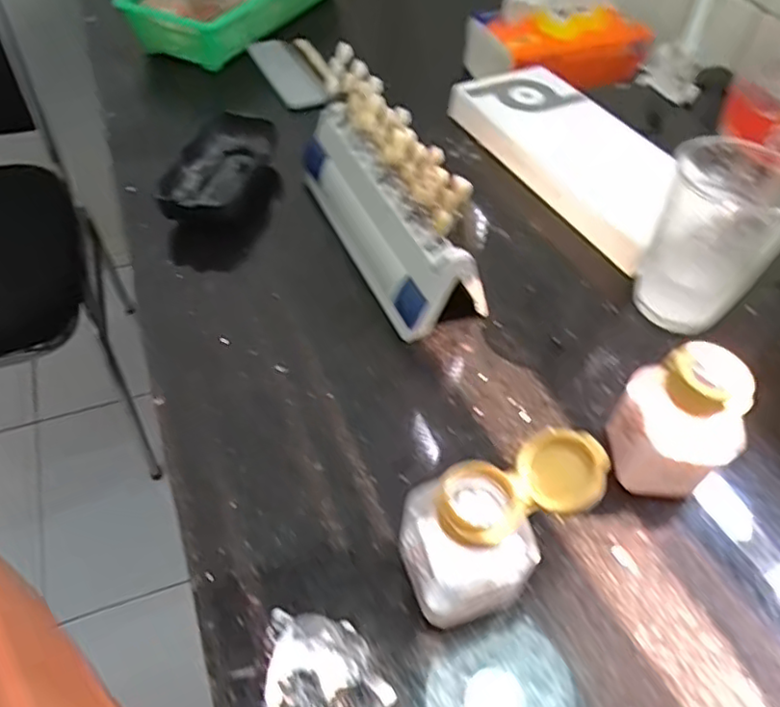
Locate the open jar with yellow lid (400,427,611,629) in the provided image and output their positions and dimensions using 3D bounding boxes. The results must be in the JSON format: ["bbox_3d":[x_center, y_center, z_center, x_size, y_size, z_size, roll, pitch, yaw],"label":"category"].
[{"bbox_3d":[0.042,0.070,0.249,0.067,0.077,0.039,-7,50,-9],"label":"open jar with yellow lid"}]

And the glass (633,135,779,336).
[{"bbox_3d":[0.182,-0.063,0.360,0.066,0.095,0.059,30,54,22],"label":"glass"}]

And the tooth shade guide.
[{"bbox_3d":[-0.008,-0.099,0.386,0.048,0.087,0.176,-21,53,-20],"label":"tooth shade guide"}]

